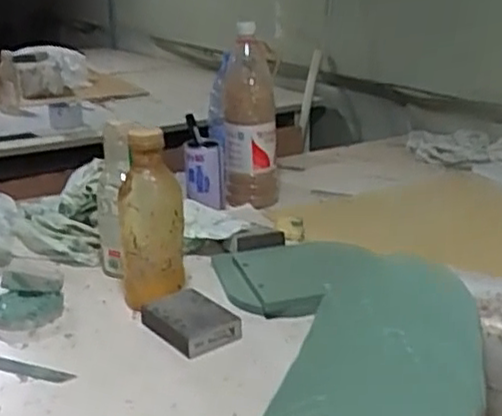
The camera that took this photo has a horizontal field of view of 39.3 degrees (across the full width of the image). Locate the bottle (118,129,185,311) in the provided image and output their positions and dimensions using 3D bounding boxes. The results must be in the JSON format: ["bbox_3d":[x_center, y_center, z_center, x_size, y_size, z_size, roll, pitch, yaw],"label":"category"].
[{"bbox_3d":[-0.116,0.019,0.811,0.071,0.216,0.060,-3,19,-6],"label":"bottle"}]

